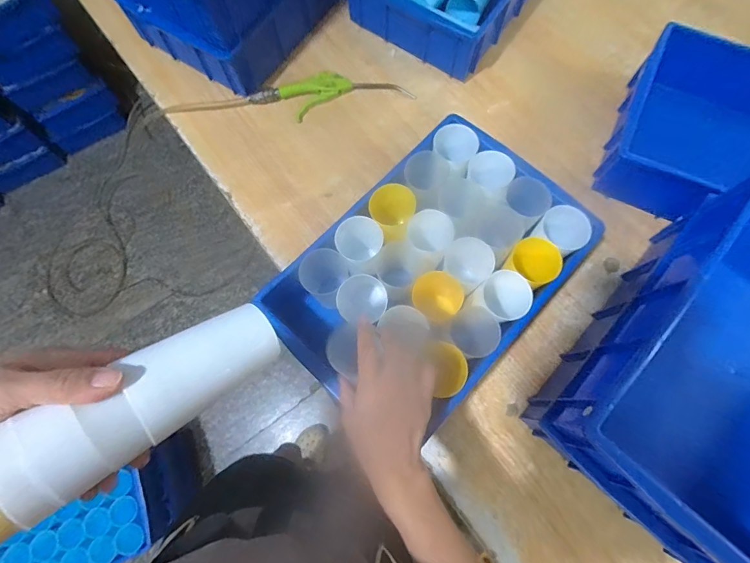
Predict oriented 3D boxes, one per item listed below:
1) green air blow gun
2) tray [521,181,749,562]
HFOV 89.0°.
[{"bbox_3d":[-0.078,-0.338,0.688,0.293,0.018,0.086,-8,73,-3],"label":"green air blow gun"},{"bbox_3d":[0.424,0.113,0.414,0.388,0.114,0.300,-42,77,-12],"label":"tray"}]

